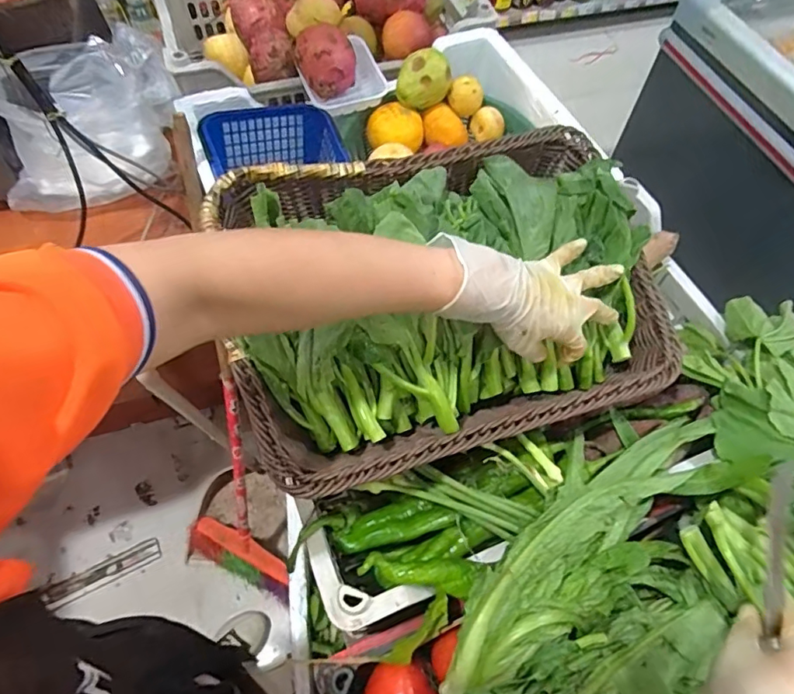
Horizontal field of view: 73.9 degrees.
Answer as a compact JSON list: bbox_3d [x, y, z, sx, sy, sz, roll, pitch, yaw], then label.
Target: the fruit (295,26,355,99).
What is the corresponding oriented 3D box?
[{"bbox_3d":[-0.102,-0.417,0.770,0.080,0.072,0.078,-12,61,-9],"label":"fruit"}]

